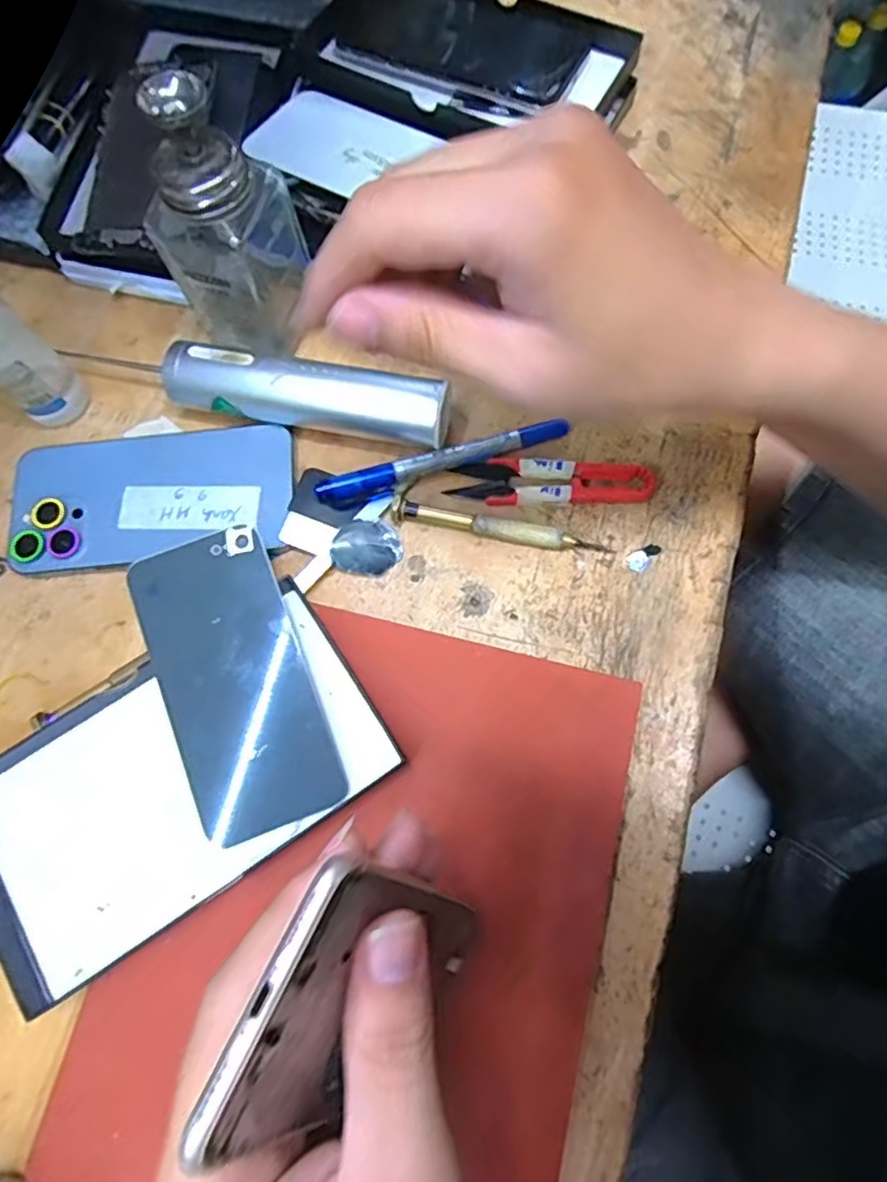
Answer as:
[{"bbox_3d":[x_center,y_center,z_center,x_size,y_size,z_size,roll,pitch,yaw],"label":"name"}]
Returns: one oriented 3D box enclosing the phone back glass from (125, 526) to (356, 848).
[{"bbox_3d":[-0.092,0.039,0.282,0.062,0.007,0.130,-22,81,-12],"label":"phone back glass"}]

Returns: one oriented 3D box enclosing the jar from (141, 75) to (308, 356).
[{"bbox_3d":[-0.107,-0.172,0.300,0.059,0.123,0.059,-1,74,2],"label":"jar"}]

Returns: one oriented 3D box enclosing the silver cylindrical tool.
[{"bbox_3d":[-0.069,-0.099,0.321,0.142,0.032,0.027,11,75,5],"label":"silver cylindrical tool"}]

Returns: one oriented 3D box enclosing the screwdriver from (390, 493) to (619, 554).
[{"bbox_3d":[0.029,-0.032,0.312,0.107,0.010,0.013,11,75,5],"label":"screwdriver"}]

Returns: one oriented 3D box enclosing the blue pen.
[{"bbox_3d":[0.000,-0.063,0.317,0.127,0.013,0.014,-15,74,-2],"label":"blue pen"}]

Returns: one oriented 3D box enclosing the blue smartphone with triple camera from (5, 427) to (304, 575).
[{"bbox_3d":[-0.149,-0.048,0.322,0.142,0.012,0.070,-4,74,1],"label":"blue smartphone with triple camera"}]

